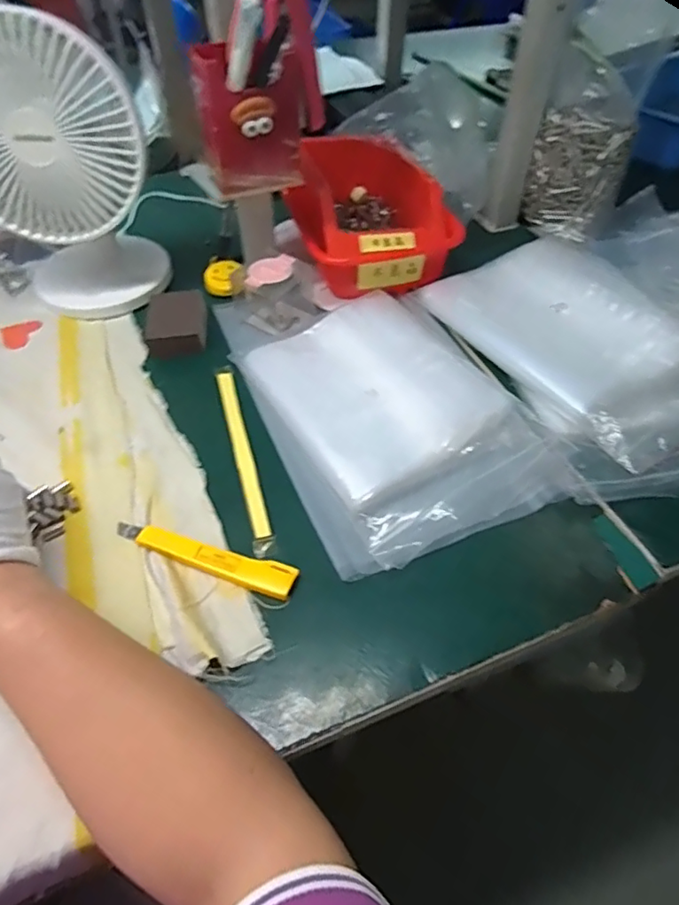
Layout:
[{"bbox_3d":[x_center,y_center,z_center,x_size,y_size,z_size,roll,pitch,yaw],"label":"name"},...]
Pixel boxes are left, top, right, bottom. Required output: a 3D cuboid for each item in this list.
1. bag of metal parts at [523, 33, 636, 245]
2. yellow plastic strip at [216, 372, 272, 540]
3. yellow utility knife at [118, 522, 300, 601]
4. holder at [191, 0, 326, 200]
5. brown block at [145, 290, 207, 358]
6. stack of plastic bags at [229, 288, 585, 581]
[{"bbox_3d":[0.255,-0.313,0.594,0.096,0.156,0.055,20,52,16],"label":"bag of metal parts"},{"bbox_3d":[-0.078,-0.006,0.447,0.012,0.004,0.176,-13,50,-11],"label":"yellow plastic strip"},{"bbox_3d":[-0.092,0.071,0.379,0.130,0.012,0.023,13,50,11],"label":"yellow utility knife"},{"bbox_3d":[-0.064,-0.277,0.439,0.096,0.123,0.070,1,50,0],"label":"holder"},{"bbox_3d":[-0.153,-0.121,0.531,0.054,0.024,0.072,-5,49,-5],"label":"brown block"},{"bbox_3d":[0.037,-0.037,0.452,0.185,0.036,0.249,-19,52,-16],"label":"stack of plastic bags"}]

